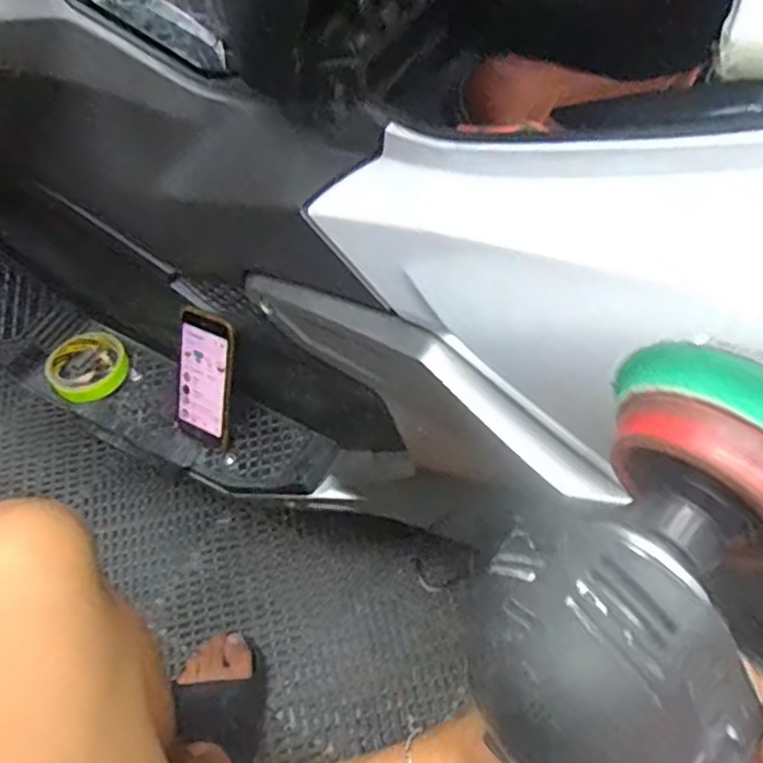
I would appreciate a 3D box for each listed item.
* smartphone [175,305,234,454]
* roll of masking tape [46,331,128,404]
[{"bbox_3d":[-0.174,0.000,0.655,0.062,0.137,0.009,21,25,20],"label":"smartphone"},{"bbox_3d":[-0.328,-0.018,0.747,0.084,0.021,0.089,-1,57,1],"label":"roll of masking tape"}]

